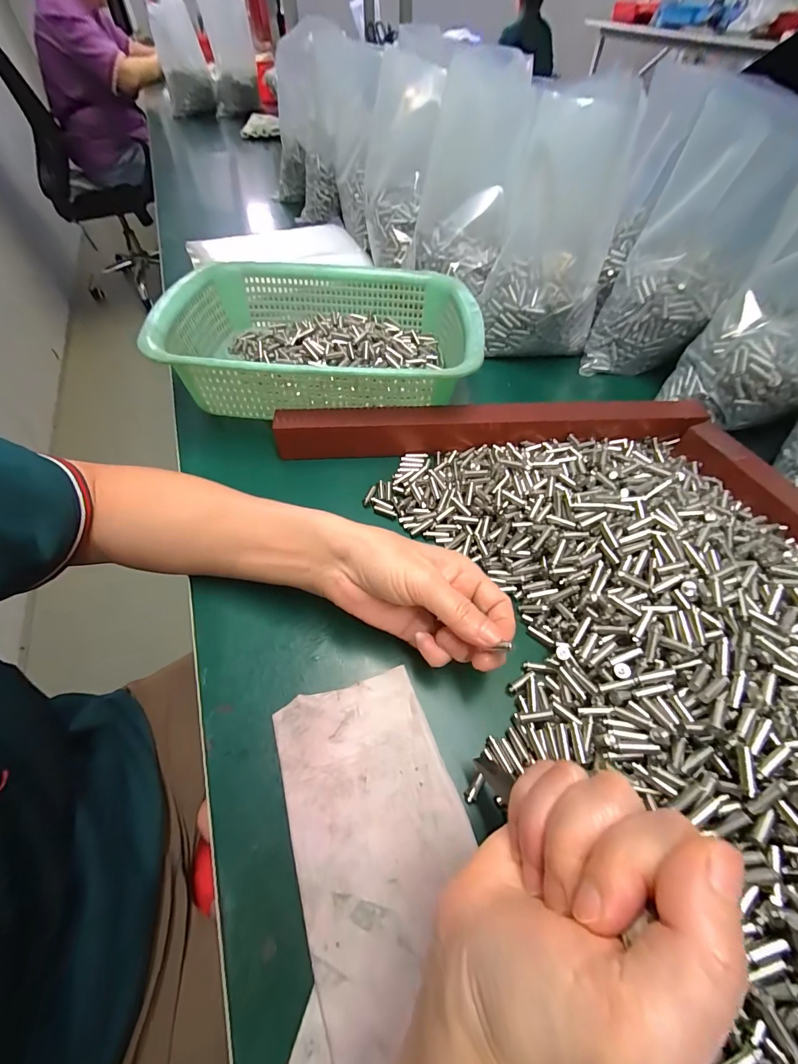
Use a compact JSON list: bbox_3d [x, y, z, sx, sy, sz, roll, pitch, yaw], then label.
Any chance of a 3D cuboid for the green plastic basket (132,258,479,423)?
[{"bbox_3d":[-0.072,-0.205,0.410,0.290,0.082,0.223,-2,56,-2],"label":"green plastic basket"}]

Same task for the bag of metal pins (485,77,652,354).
[{"bbox_3d":[0.170,-0.313,0.423,0.126,0.197,0.132,21,58,14],"label":"bag of metal pins"}]

